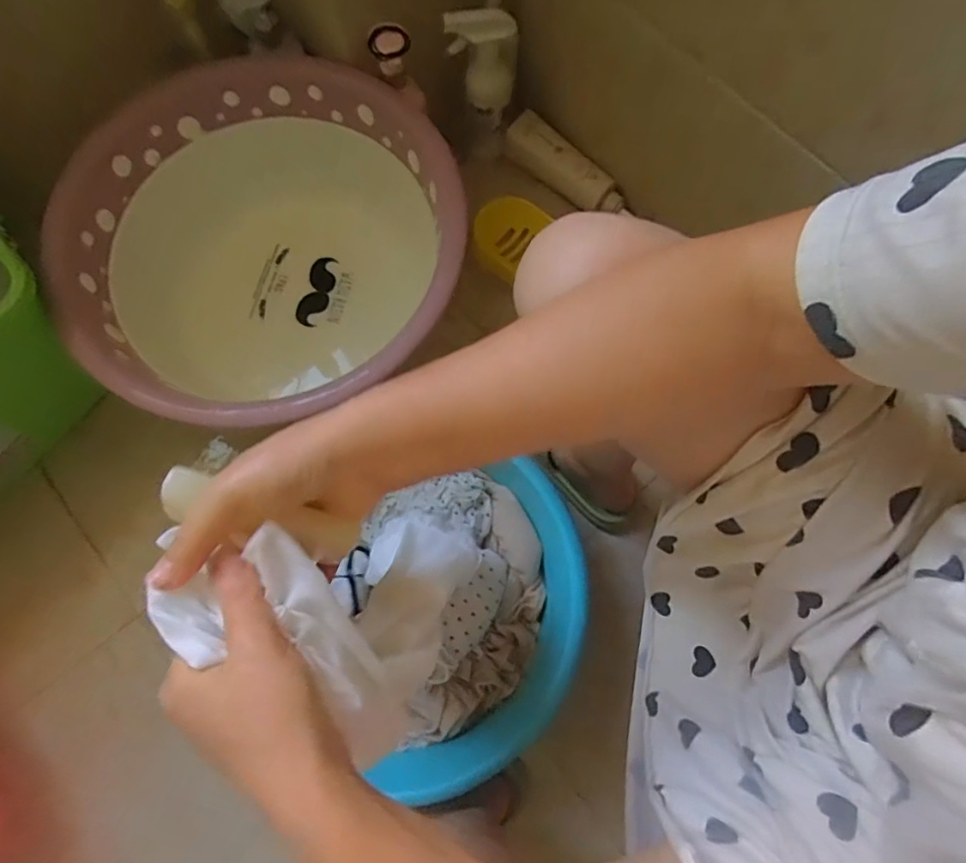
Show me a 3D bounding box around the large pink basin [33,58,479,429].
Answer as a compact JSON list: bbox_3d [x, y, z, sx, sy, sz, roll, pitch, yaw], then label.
[{"bbox_3d":[-0.285,-0.231,0.784,0.477,0.209,0.493,0,75,0],"label":"large pink basin"}]

